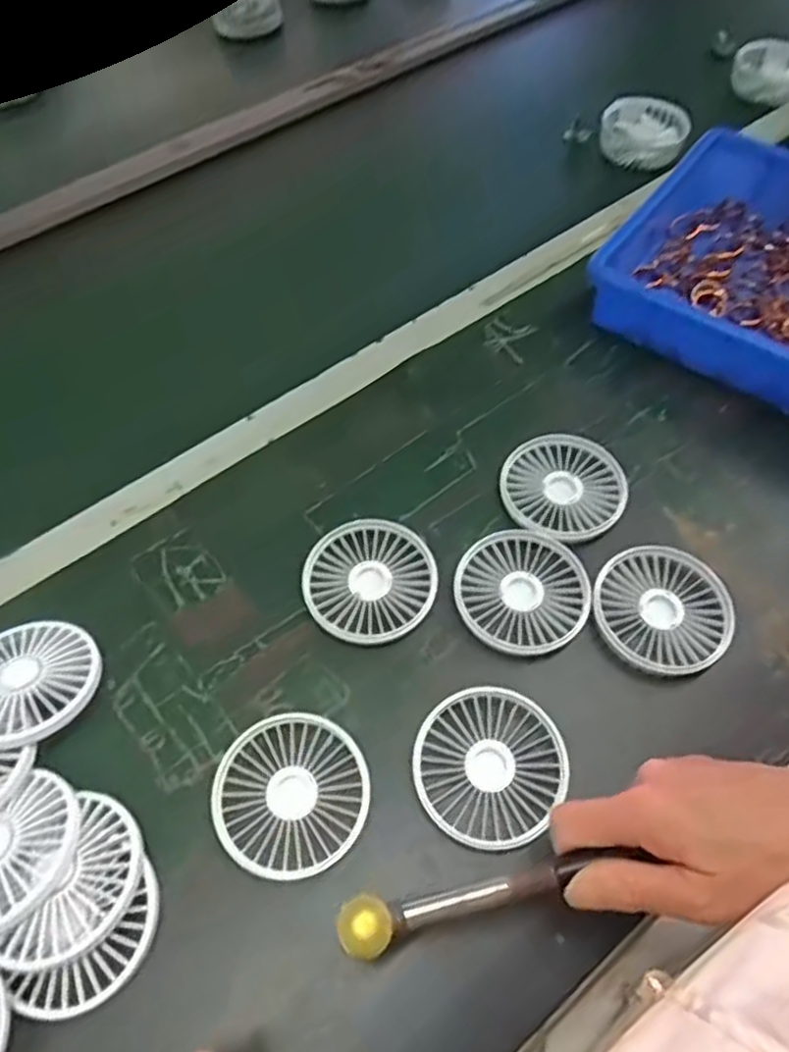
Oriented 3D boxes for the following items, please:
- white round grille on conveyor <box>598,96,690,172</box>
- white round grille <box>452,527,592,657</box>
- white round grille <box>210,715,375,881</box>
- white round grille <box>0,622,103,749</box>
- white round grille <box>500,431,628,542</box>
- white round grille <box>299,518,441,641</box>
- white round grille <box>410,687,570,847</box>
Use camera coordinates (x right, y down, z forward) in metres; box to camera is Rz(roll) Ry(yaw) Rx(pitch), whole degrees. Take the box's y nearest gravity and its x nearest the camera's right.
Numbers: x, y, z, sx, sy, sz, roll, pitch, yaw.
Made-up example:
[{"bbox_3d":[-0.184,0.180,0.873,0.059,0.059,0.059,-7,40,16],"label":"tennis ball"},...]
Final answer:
[{"bbox_3d":[0.270,-0.428,0.785,0.092,0.022,0.110,24,62,15],"label":"white round grille on conveyor"},{"bbox_3d":[0.084,0.042,0.483,0.086,0.008,0.088,0,58,1],"label":"white round grille"},{"bbox_3d":[-0.060,0.155,0.419,0.088,0.010,0.085,0,58,1],"label":"white round grille"},{"bbox_3d":[-0.225,0.093,0.439,0.085,0.010,0.081,0,45,0],"label":"white round grille"},{"bbox_3d":[0.121,-0.028,0.525,0.088,0.015,0.083,0,58,1],"label":"white round grille"},{"bbox_3d":[-0.018,0.037,0.490,0.086,0.010,0.088,0,58,1],"label":"white round grille"},{"bbox_3d":[0.056,0.140,0.423,0.087,0.011,0.085,0,58,1],"label":"white round grille"}]

